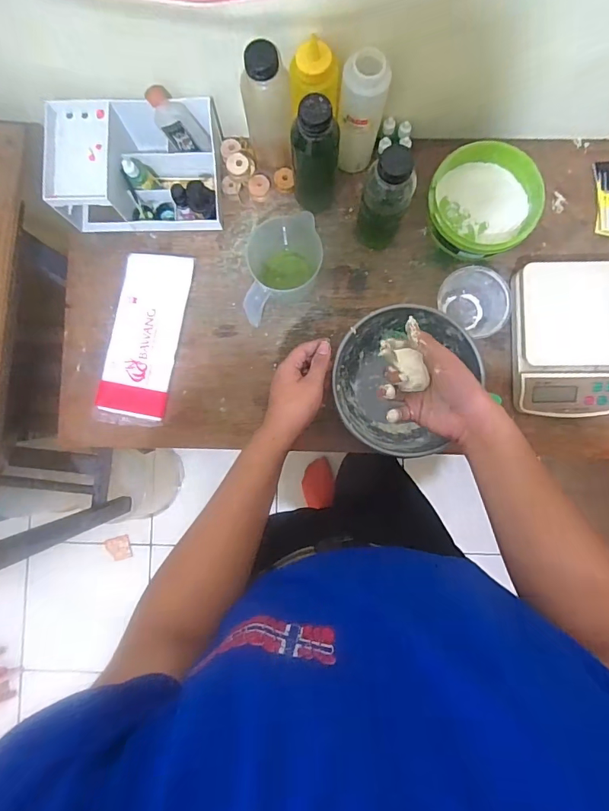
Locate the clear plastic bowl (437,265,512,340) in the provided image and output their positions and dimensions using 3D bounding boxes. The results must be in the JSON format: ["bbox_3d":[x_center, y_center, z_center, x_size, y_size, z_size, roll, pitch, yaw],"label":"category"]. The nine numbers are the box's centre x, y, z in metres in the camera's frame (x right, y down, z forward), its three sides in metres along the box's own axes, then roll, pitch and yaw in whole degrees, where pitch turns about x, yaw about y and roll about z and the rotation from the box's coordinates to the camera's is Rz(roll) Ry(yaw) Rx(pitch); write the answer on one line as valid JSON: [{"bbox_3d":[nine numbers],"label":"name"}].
[{"bbox_3d":[0.249,-0.152,0.666,0.104,0.058,0.088,42,88,3],"label":"clear plastic bowl"}]

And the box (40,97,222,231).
[{"bbox_3d":[-0.245,-0.355,0.662,0.233,0.097,0.157,-1,87,1],"label":"box"}]

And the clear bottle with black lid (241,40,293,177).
[{"bbox_3d":[-0.049,-0.402,0.606,0.062,0.168,0.058,-7,87,1],"label":"clear bottle with black lid"}]

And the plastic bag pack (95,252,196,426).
[{"bbox_3d":[-0.250,-0.105,0.693,0.106,0.021,0.267,11,87,2],"label":"plastic bag pack"}]

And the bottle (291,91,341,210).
[{"bbox_3d":[0.016,-0.330,0.607,0.061,0.187,0.050,5,87,2],"label":"bottle"}]

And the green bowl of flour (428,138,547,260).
[{"bbox_3d":[0.264,-0.301,0.669,0.155,0.087,0.147,0,87,1],"label":"green bowl of flour"}]

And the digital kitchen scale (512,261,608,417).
[{"bbox_3d":[0.392,-0.095,0.650,0.158,0.048,0.219,-1,87,1],"label":"digital kitchen scale"}]

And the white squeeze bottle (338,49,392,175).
[{"bbox_3d":[0.078,-0.393,0.606,0.058,0.166,0.054,10,87,2],"label":"white squeeze bottle"}]

